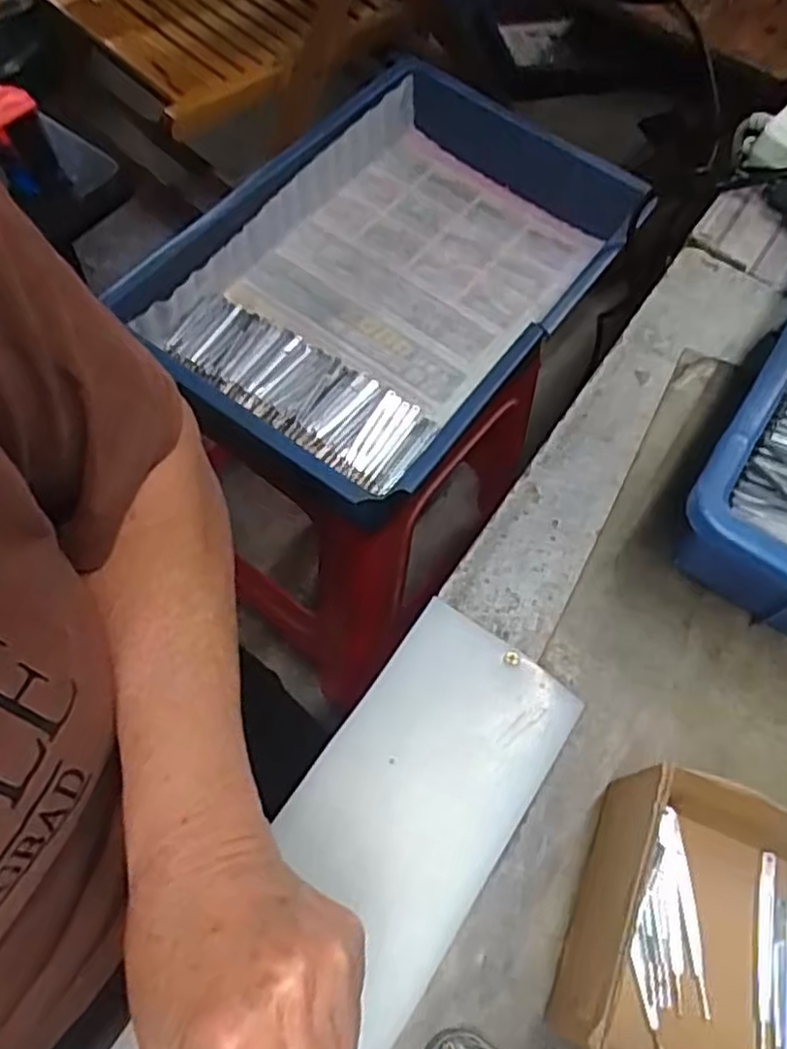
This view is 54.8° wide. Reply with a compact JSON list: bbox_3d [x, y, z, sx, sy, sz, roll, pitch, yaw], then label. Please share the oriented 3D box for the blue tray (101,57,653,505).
[{"bbox_3d":[-0.003,-0.208,0.648,0.279,0.088,0.389,37,69,14],"label":"blue tray"}]

